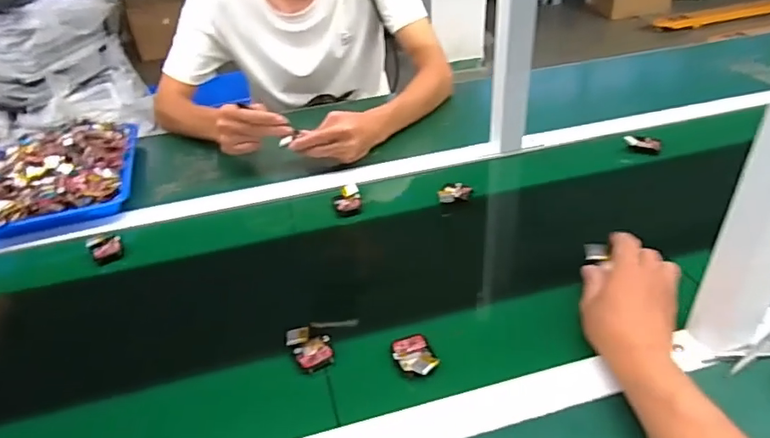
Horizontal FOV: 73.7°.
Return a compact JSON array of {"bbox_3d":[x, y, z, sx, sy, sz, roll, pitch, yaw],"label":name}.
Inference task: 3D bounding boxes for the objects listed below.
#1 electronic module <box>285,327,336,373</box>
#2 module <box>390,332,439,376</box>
[{"bbox_3d":[-0.074,0.129,0.517,0.038,0.016,0.053,-20,38,-20],"label":"electronic module"},{"bbox_3d":[0.028,0.131,0.498,0.036,0.010,0.052,-15,36,-14],"label":"module"}]

